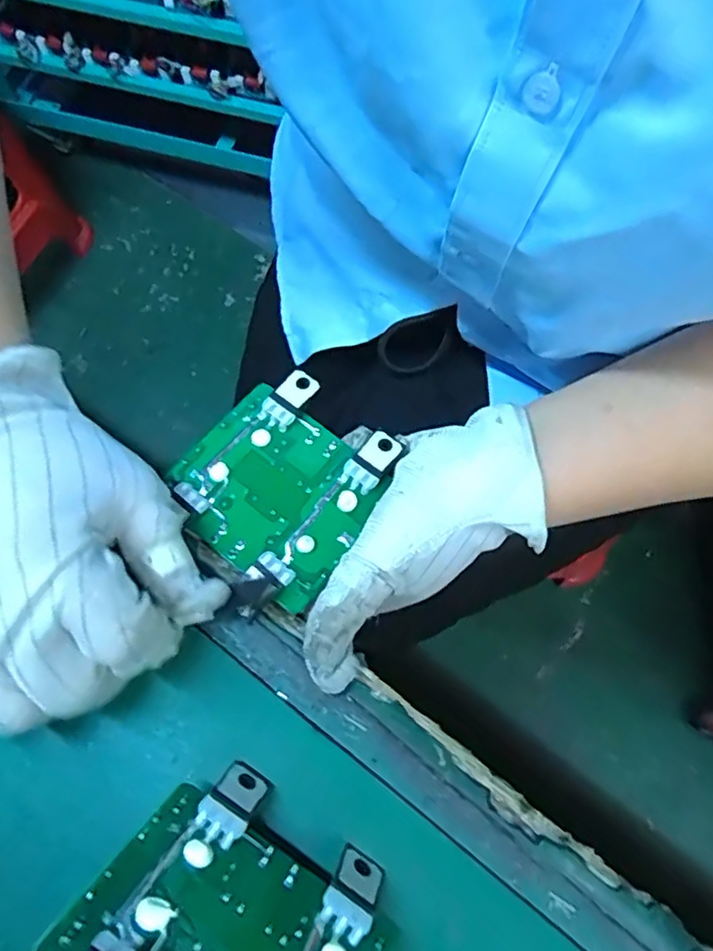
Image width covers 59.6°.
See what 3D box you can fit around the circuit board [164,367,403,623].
[{"bbox_3d":[-0.034,0.002,0.267,0.081,0.013,0.089,35,73,12],"label":"circuit board"}]

